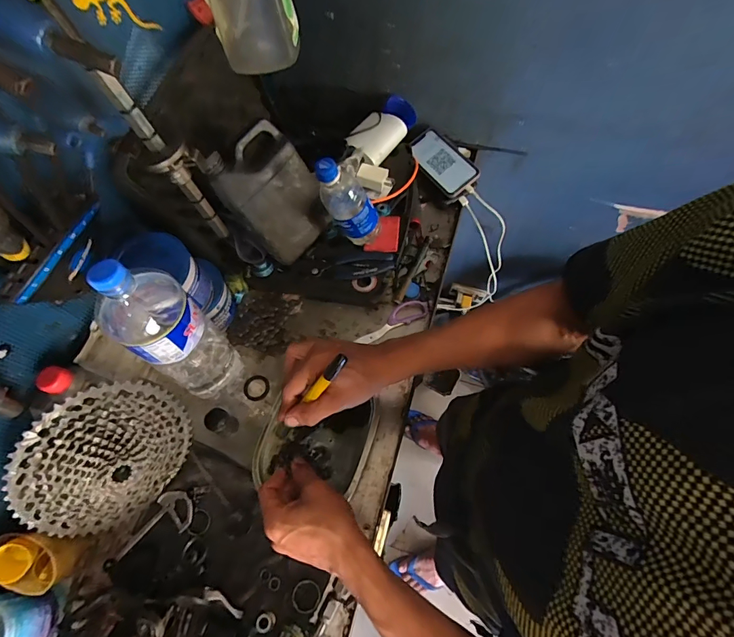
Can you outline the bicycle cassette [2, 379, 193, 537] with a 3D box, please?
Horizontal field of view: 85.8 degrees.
[{"bbox_3d":[-0.312,0.180,0.490,0.045,0.192,0.197,15,32,41],"label":"bicycle cassette"}]

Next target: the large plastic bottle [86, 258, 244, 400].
[{"bbox_3d":[-0.237,0.020,0.501,0.088,0.314,0.098,32,70,15],"label":"large plastic bottle"}]

